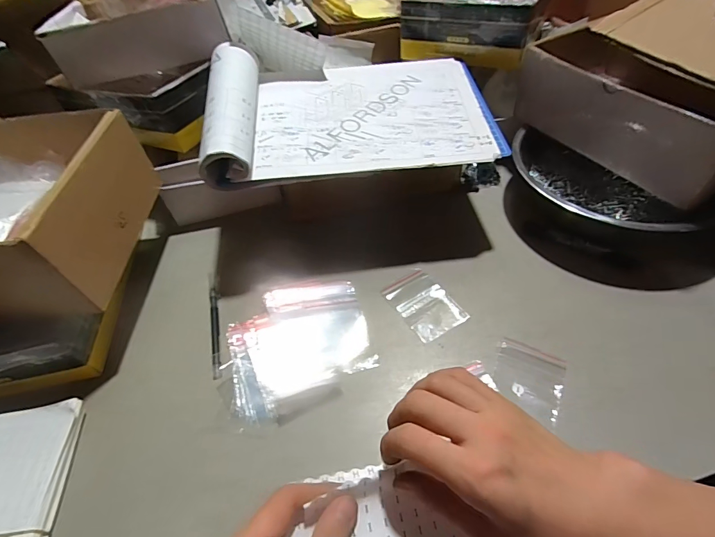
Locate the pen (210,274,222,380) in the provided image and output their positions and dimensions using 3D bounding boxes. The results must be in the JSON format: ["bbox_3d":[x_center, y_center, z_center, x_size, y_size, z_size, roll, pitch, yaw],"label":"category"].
[{"bbox_3d":[-0.161,0.059,0.427,0.009,0.007,0.142,-15,50,-6],"label":"pen"}]

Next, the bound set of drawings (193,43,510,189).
[{"bbox_3d":[-0.007,-0.198,0.443,0.324,0.061,0.220,-8,49,-1],"label":"bound set of drawings"}]

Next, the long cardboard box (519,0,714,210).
[{"bbox_3d":[0.353,-0.196,0.424,0.200,0.108,0.296,-19,51,-9],"label":"long cardboard box"}]

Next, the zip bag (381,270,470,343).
[{"bbox_3d":[0.074,0.039,0.420,0.057,0.004,0.083,-29,53,-17],"label":"zip bag"}]

